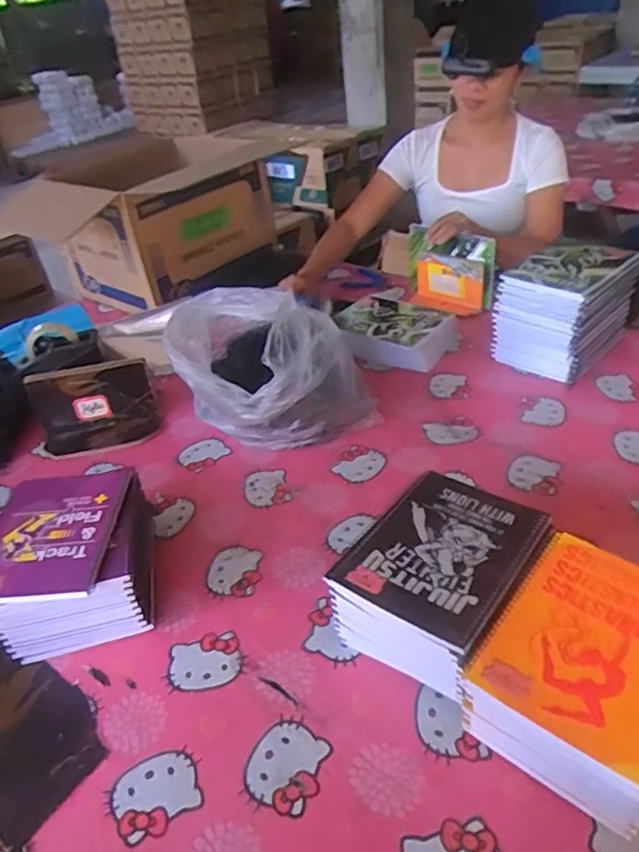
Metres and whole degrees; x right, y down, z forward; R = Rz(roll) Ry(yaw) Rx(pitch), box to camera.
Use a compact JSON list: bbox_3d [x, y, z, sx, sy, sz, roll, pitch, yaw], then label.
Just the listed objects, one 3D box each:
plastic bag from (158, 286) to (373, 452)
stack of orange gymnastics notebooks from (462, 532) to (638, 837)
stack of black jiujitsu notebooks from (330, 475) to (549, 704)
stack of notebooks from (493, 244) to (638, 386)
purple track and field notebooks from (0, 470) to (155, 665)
[{"bbox_3d":[-0.100,-0.098,1.007,0.325,0.193,0.256,25,46,36],"label":"plastic bag"},{"bbox_3d":[0.240,0.232,0.561,0.159,0.122,0.203,23,46,36],"label":"stack of orange gymnastics notebooks"},{"bbox_3d":[0.131,0.168,0.669,0.164,0.121,0.196,22,44,34],"label":"stack of black jiujitsu notebooks"},{"bbox_3d":[0.428,-0.200,1.086,0.220,0.160,0.165,-31,42,-30],"label":"stack of notebooks"},{"bbox_3d":[-0.298,0.161,0.763,0.173,0.114,0.200,-8,35,-2],"label":"purple track and field notebooks"}]

